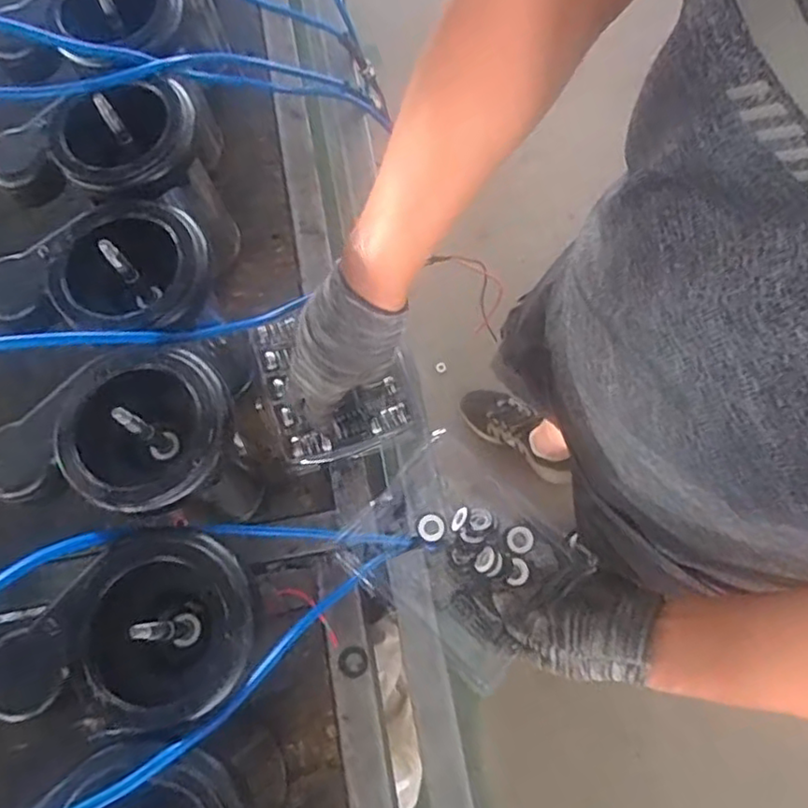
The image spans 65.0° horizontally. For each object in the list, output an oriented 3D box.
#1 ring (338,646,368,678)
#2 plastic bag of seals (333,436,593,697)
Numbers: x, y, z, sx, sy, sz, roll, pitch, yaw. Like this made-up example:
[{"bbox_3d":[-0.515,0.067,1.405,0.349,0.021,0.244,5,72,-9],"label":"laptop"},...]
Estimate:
[{"bbox_3d":[-0.045,0.227,0.559,0.026,0.007,0.026,6,65,-12],"label":"ring"},{"bbox_3d":[0.042,0.131,0.552,0.167,0.040,0.137,41,78,13],"label":"plastic bag of seals"}]

